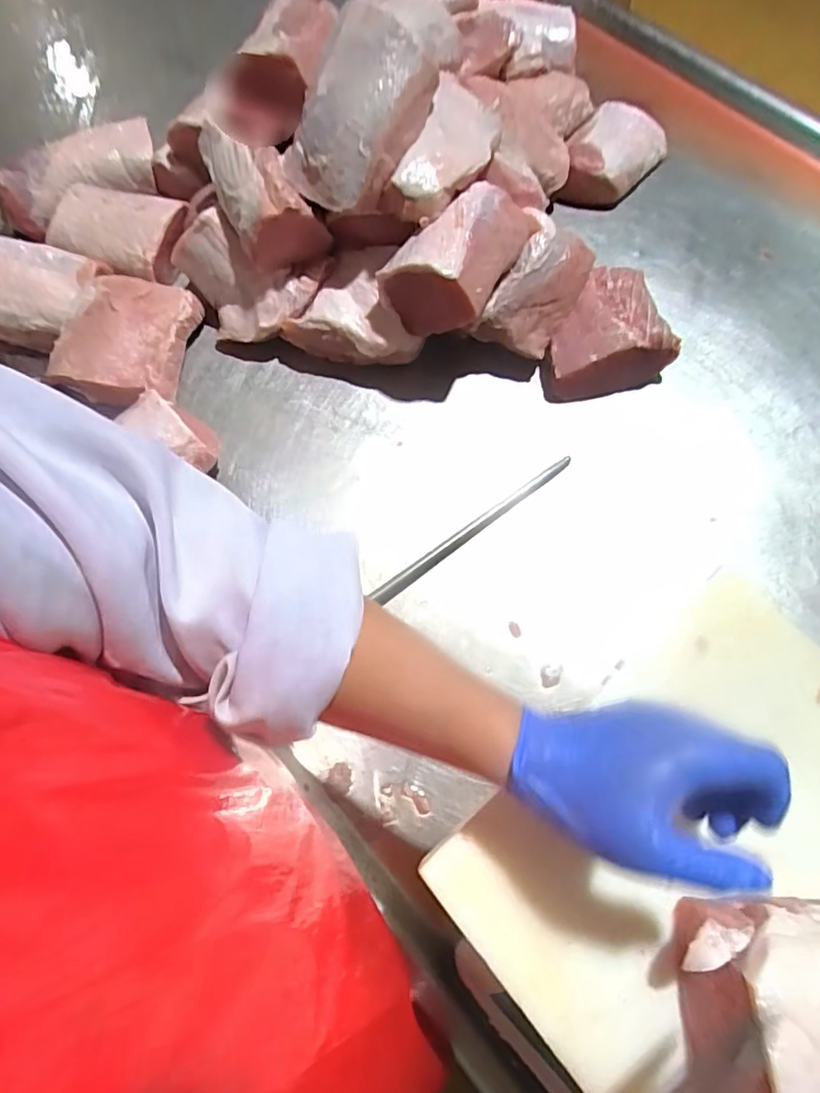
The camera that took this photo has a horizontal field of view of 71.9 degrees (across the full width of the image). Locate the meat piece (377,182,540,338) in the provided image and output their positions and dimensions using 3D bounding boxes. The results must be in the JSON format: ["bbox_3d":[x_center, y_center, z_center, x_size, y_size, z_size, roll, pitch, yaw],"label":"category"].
[{"bbox_3d":[0.061,-0.320,0.626,0.106,0.074,0.176,36,73,12],"label":"meat piece"}]

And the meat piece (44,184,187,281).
[{"bbox_3d":[-0.368,-0.400,0.710,0.163,0.062,0.124,14,70,5],"label":"meat piece"}]

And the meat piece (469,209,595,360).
[{"bbox_3d":[0.148,-0.297,0.674,0.089,0.103,0.153,29,72,10],"label":"meat piece"}]

